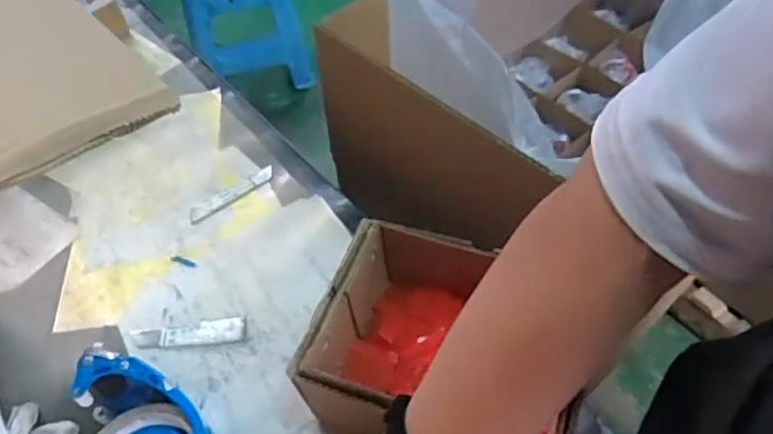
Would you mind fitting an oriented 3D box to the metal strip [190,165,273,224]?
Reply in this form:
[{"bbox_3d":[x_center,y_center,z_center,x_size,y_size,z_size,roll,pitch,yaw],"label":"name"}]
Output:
[{"bbox_3d":[-0.168,-0.025,0.723,0.103,0.005,0.020,-33,55,-22],"label":"metal strip"}]

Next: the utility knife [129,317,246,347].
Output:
[{"bbox_3d":[-0.184,0.107,0.608,0.108,0.006,0.024,-4,49,1],"label":"utility knife"}]

